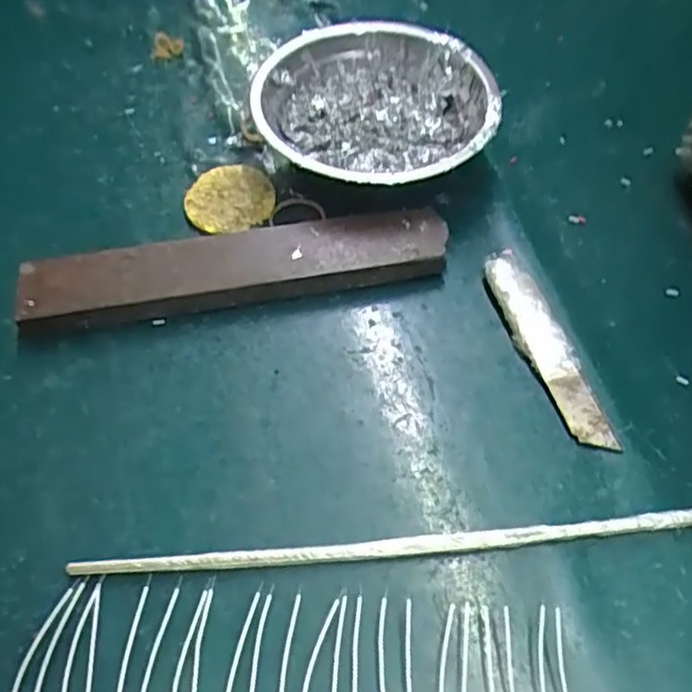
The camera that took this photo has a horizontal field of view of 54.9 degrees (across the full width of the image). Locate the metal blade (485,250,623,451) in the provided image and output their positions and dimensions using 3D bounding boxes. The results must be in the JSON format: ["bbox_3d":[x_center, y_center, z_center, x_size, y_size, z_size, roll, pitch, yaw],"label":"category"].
[{"bbox_3d":[0.088,-0.001,0.294,0.020,0.010,0.100,-16,58,-10],"label":"metal blade"}]

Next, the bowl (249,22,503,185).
[{"bbox_3d":[0.017,-0.116,0.345,0.117,0.043,0.116,22,59,15],"label":"bowl"}]

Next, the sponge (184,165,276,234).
[{"bbox_3d":[-0.060,-0.078,0.348,0.045,0.018,0.035,-4,56,-2],"label":"sponge"}]

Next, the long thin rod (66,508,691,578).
[{"bbox_3d":[0.036,0.073,0.250,0.273,0.007,0.010,-3,56,-2],"label":"long thin rod"}]

